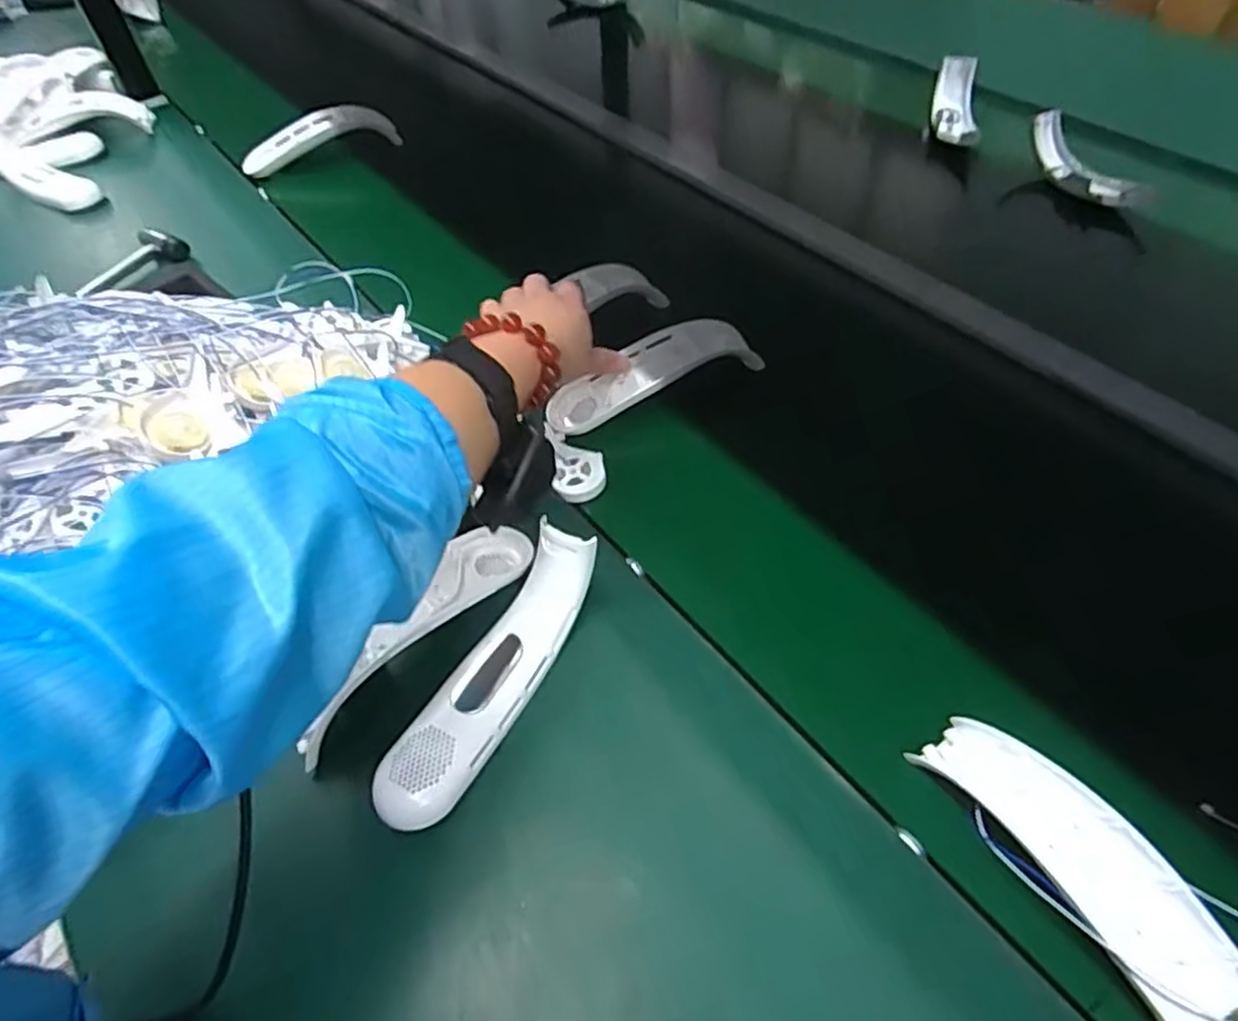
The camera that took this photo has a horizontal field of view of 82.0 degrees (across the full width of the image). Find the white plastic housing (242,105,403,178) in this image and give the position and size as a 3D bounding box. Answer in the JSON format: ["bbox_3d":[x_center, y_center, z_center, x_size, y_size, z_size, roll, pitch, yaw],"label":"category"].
[{"bbox_3d":[-0.393,-0.486,0.933,0.197,0.061,0.042,-21,53,-12],"label":"white plastic housing"}]

